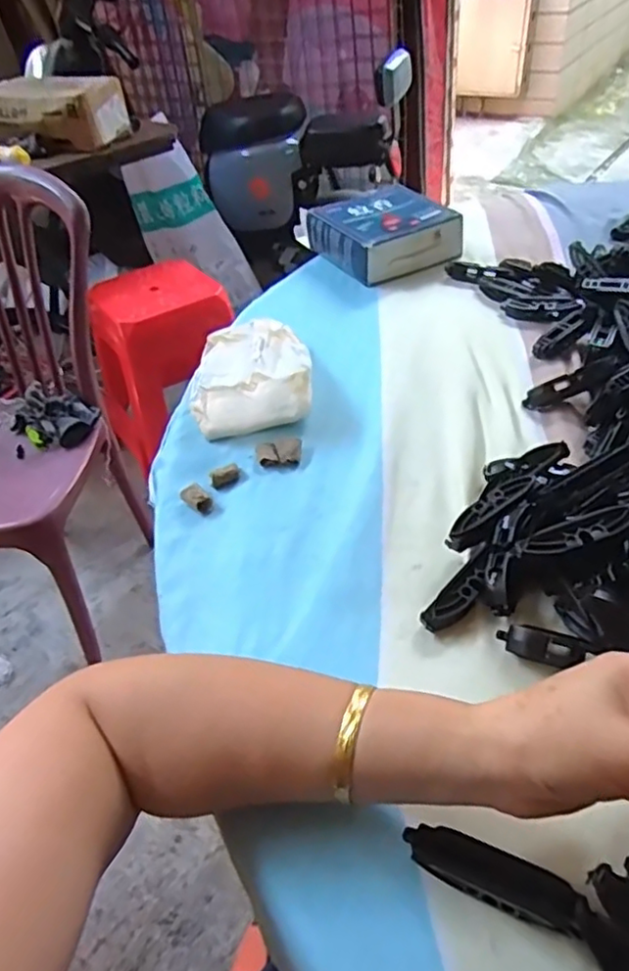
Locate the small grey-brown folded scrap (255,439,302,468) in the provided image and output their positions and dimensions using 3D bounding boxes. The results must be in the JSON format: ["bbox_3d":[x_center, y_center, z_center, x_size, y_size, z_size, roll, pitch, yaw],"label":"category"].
[{"bbox_3d":[-0.028,-0.027,0.513,0.037,0.009,0.029,-10,44,-3],"label":"small grey-brown folded scrap"}]

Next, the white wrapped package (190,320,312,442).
[{"bbox_3d":[-0.058,-0.110,0.575,0.106,0.040,0.147,-8,44,-1],"label":"white wrapped package"}]

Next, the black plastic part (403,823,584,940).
[{"bbox_3d":[0.080,0.175,0.284,0.079,0.014,0.021,7,44,34],"label":"black plastic part"}]

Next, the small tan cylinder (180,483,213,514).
[{"bbox_3d":[-0.089,0.009,0.484,0.029,0.008,0.015,32,56,33],"label":"small tan cylinder"}]

